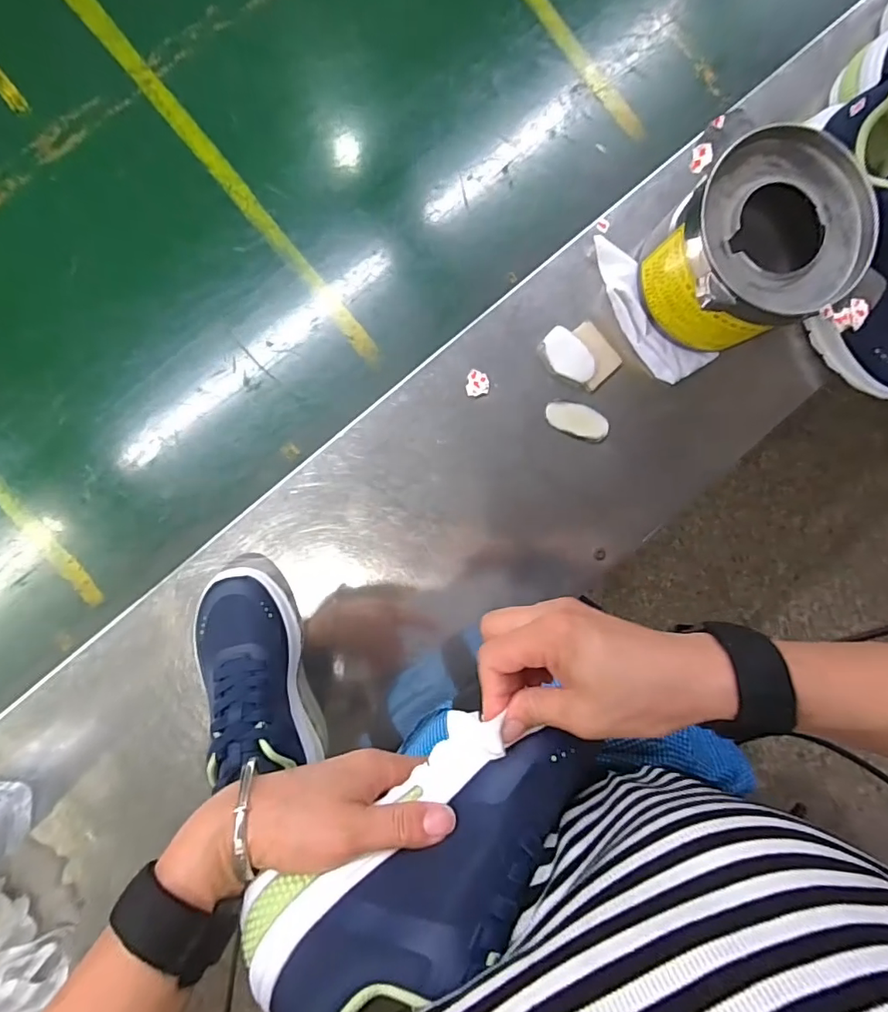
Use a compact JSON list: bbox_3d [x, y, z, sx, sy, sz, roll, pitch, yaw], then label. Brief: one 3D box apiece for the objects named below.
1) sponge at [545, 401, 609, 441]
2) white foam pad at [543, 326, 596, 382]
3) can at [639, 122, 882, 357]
[{"bbox_3d":[0.129,-0.083,0.491,0.062,0.006,0.029,18,90,-5],"label":"sponge"},{"bbox_3d":[0.118,-0.142,0.485,0.035,0.011,0.057,-44,95,-2],"label":"white foam pad"},{"bbox_3d":[0.256,-0.215,0.442,0.143,0.116,0.135,-21,94,-4],"label":"can"}]

